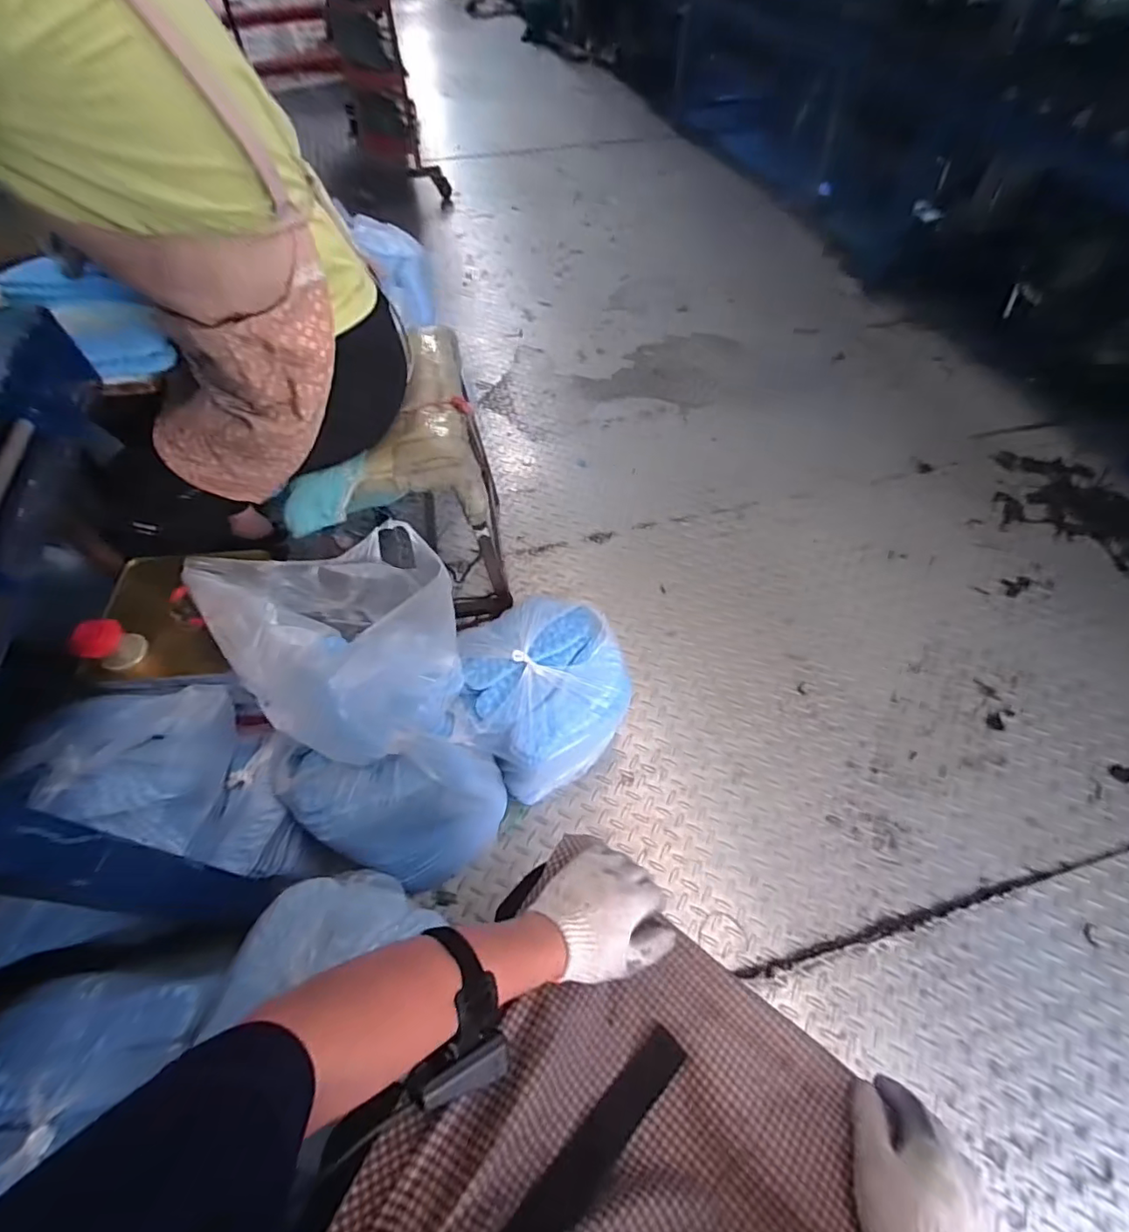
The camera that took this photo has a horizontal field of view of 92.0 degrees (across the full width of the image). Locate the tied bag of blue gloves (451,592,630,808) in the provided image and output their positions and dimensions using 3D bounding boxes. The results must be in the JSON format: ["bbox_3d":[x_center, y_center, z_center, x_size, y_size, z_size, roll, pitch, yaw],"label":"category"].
[{"bbox_3d":[-0.051,0.157,0.994,0.284,0.255,0.268,-36,61,-21],"label":"tied bag of blue gloves"}]

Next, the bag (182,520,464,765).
[{"bbox_3d":[-0.332,0.024,0.832,0.322,0.217,0.348,-13,55,-7],"label":"bag"}]

